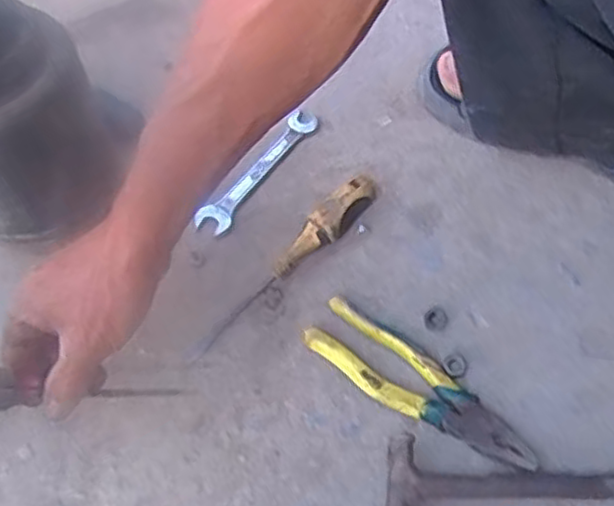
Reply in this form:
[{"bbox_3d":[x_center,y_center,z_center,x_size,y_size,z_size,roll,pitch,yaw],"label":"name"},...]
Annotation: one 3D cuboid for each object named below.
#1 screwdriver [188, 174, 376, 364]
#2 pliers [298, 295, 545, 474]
[{"bbox_3d":[-0.017,0.007,0.591,0.026,0.033,0.221,41,72,17],"label":"screwdriver"},{"bbox_3d":[0.087,0.106,0.550,0.192,0.018,0.051,35,70,15],"label":"pliers"}]

